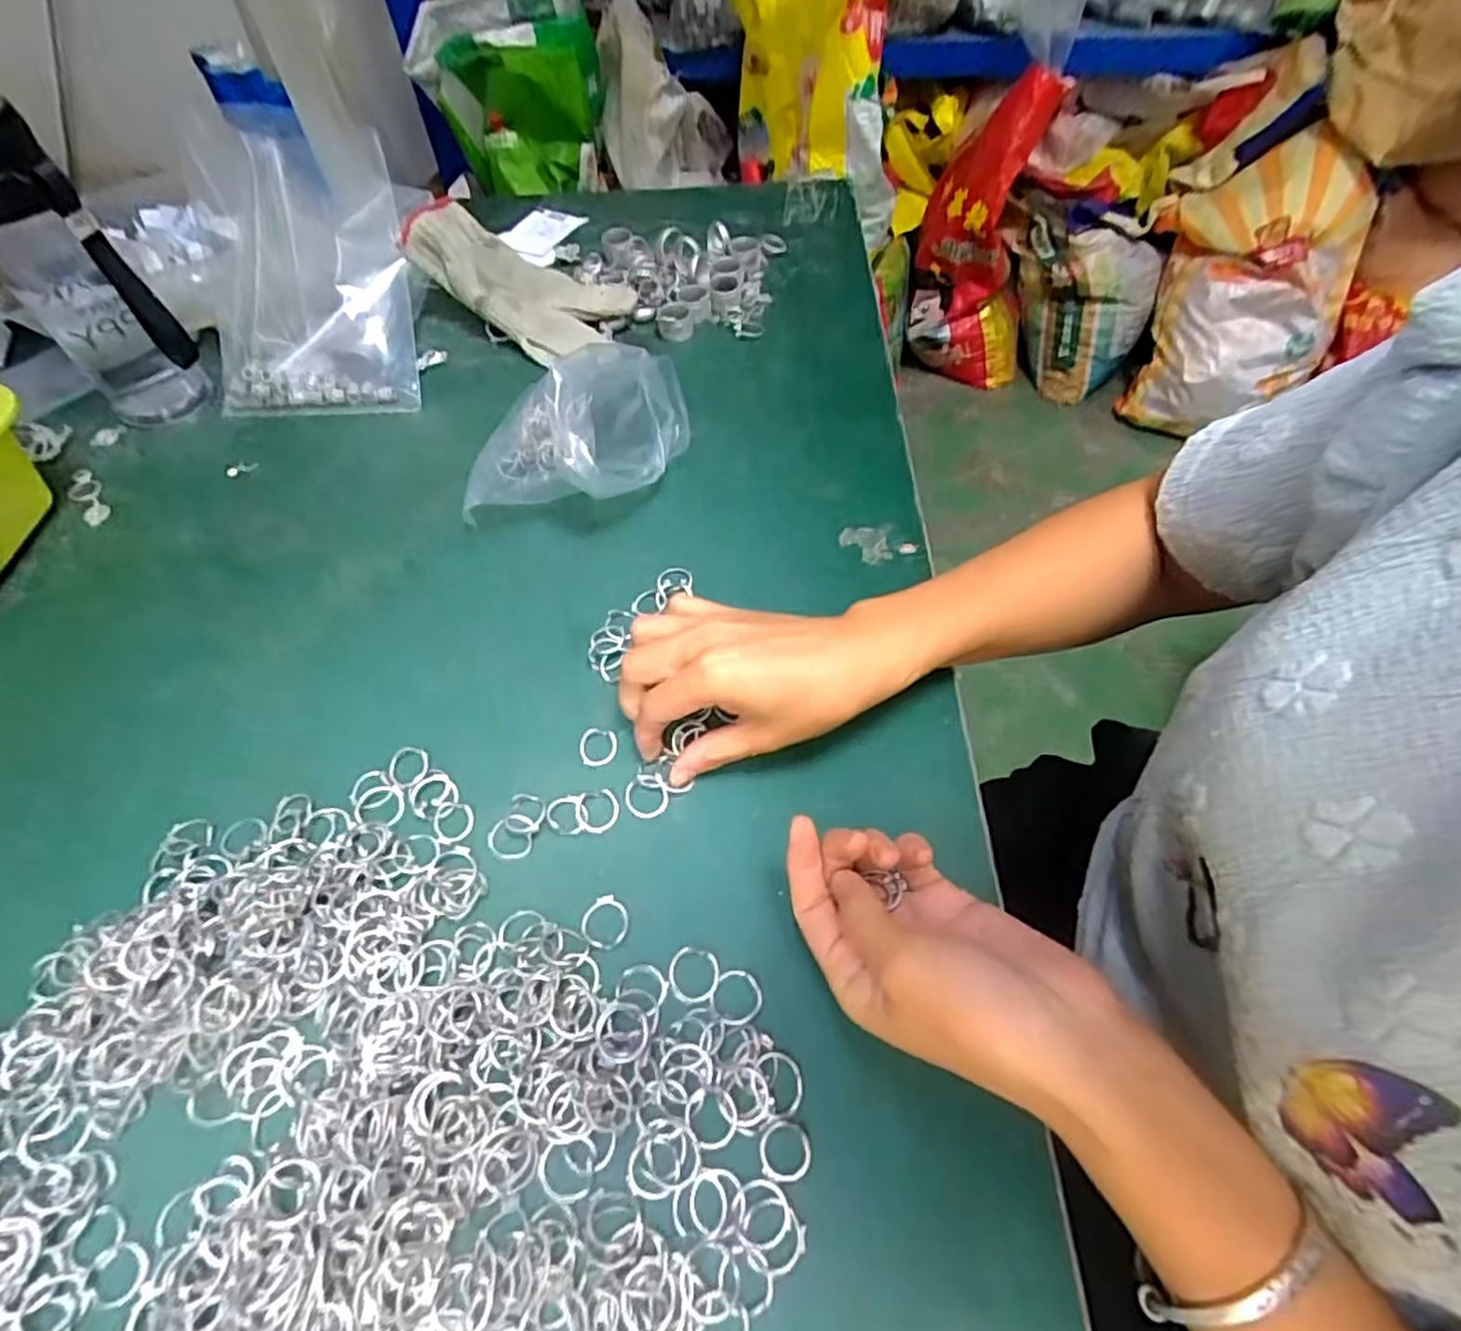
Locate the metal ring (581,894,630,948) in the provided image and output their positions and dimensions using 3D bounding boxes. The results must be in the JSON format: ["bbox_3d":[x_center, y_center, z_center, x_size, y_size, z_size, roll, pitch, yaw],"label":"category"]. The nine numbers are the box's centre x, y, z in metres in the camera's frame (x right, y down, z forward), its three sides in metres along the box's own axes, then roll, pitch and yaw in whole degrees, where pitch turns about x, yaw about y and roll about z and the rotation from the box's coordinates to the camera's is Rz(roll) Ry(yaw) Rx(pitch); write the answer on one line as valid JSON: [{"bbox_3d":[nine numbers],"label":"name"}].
[{"bbox_3d":[-0.056,0.116,0.315,0.021,0.004,0.022,-1,57,2],"label":"metal ring"}]

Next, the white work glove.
[{"bbox_3d":[-0.166,-0.304,0.555,0.177,0.042,0.094,29,61,-2],"label":"white work glove"}]

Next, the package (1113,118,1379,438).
[{"bbox_3d":[1.033,-0.747,1.413,0.335,0.499,0.098,10,21,24],"label":"package"}]

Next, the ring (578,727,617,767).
[{"bbox_3d":[-0.068,0.041,0.361,0.019,0.004,0.021,-3,57,0],"label":"ring"}]

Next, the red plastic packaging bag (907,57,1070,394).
[{"bbox_3d":[0.550,-0.904,1.530,0.272,0.575,0.204,15,58,10],"label":"red plastic packaging bag"}]

